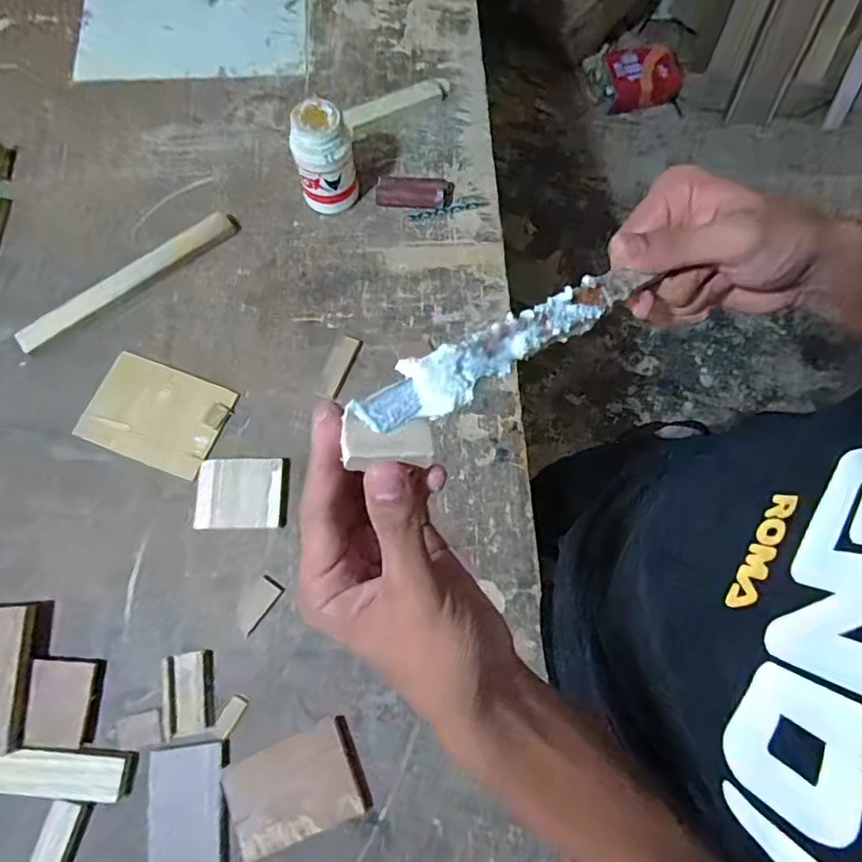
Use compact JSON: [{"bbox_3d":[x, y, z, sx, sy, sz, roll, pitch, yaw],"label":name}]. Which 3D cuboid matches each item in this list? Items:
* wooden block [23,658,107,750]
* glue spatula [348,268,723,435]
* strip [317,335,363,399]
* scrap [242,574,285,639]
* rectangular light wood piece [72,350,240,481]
[{"bbox_3d":[-0.394,0.292,0.576,0.066,0.016,0.085,-1,72,-1],"label":"wooden block"},{"bbox_3d":[0.040,-0.041,0.231,0.169,0.007,0.024,-31,74,-30],"label":"glue spatula"},{"bbox_3d":[-0.120,-0.087,0.705,0.030,0.008,0.093,19,65,5],"label":"strip"},{"bbox_3d":[-0.201,0.201,0.620,0.029,0.005,0.063,35,75,10],"label":"scrap"},{"bbox_3d":[-0.351,-0.024,0.684,0.173,0.006,0.125,20,73,5],"label":"rectangular light wood piece"}]

